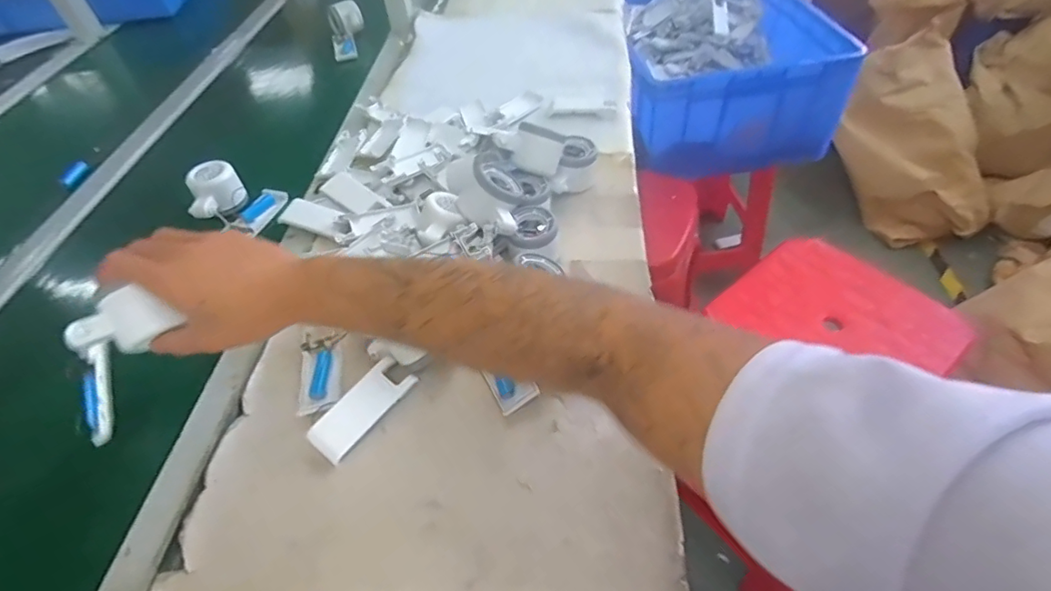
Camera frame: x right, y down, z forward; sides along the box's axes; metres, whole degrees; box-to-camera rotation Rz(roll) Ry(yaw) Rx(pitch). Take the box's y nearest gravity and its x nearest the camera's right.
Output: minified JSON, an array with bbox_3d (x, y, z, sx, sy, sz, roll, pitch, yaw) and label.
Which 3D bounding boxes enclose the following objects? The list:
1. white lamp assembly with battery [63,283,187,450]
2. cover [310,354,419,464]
[{"bbox_3d":[-0.350,0.054,0.448,0.061,0.136,0.049,17,21,-39],"label":"white lamp assembly with battery"},{"bbox_3d":[-0.150,0.103,0.487,0.041,0.011,0.103,44,65,4],"label":"cover"}]

